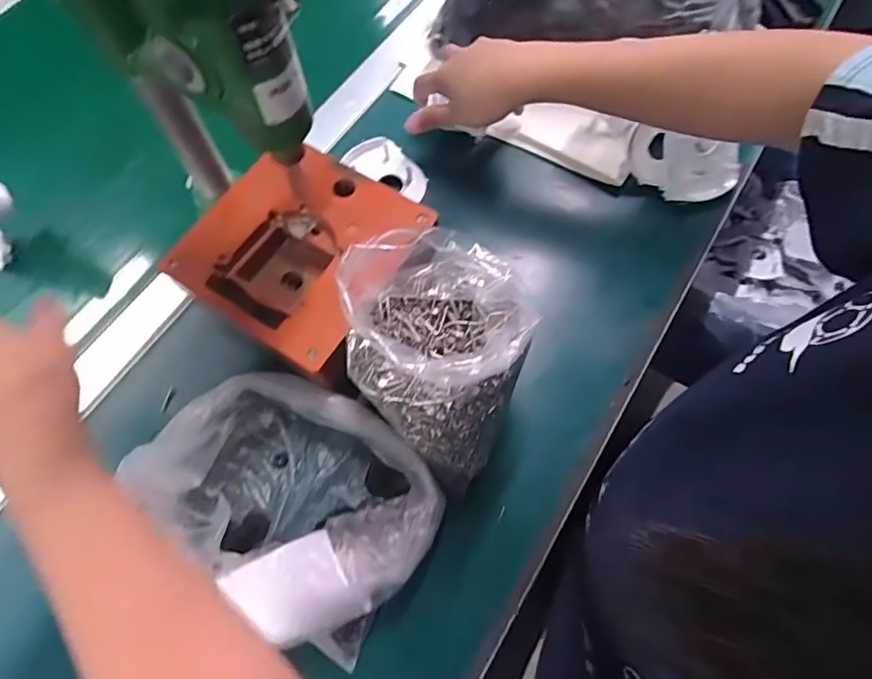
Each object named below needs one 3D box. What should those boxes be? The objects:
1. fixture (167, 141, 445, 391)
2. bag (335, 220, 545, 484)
[{"bbox_3d":[-0.094,-0.061,0.414,0.163,0.060,0.150,32,71,12],"label":"fixture"},{"bbox_3d":[0.001,0.007,0.363,0.128,0.126,0.113,37,73,16],"label":"bag"}]

